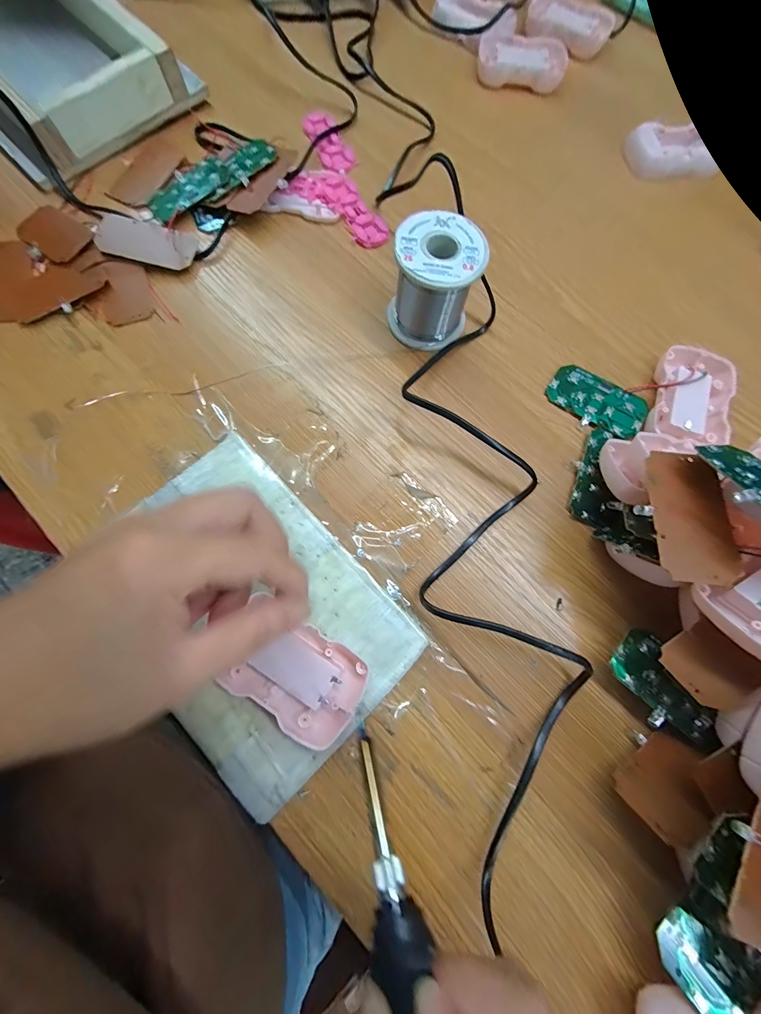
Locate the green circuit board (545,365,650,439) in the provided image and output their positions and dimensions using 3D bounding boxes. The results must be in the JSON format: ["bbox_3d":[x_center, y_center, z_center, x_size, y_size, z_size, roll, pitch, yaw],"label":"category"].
[{"bbox_3d":[0.167,-0.081,0.281,0.073,0.008,0.042,33,77,6],"label":"green circuit board"}]

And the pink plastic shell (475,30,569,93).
[{"bbox_3d":[0.146,-0.461,0.371,0.090,0.014,0.061,9,76,0],"label":"pink plastic shell"}]

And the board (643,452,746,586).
[{"bbox_3d":[0.166,0.004,0.193,0.038,0.004,0.072,4,68,6],"label":"board"}]

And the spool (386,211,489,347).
[{"bbox_3d":[0.039,-0.164,0.267,0.060,0.062,0.059,0,76,-2],"label":"spool"}]

